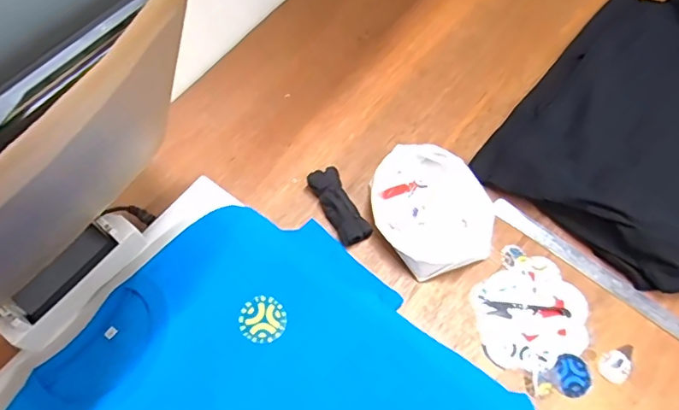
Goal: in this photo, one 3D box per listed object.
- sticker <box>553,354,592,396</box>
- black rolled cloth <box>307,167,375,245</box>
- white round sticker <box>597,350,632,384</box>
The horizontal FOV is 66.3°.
[{"bbox_3d":[0.312,0.225,0.690,0.047,0.004,0.052,-8,65,-7],"label":"sticker"},{"bbox_3d":[0.000,0.002,0.778,0.045,0.034,0.126,-26,68,-15],"label":"black rolled cloth"},{"bbox_3d":[0.370,0.217,0.698,0.043,0.005,0.040,1,64,-3],"label":"white round sticker"}]

